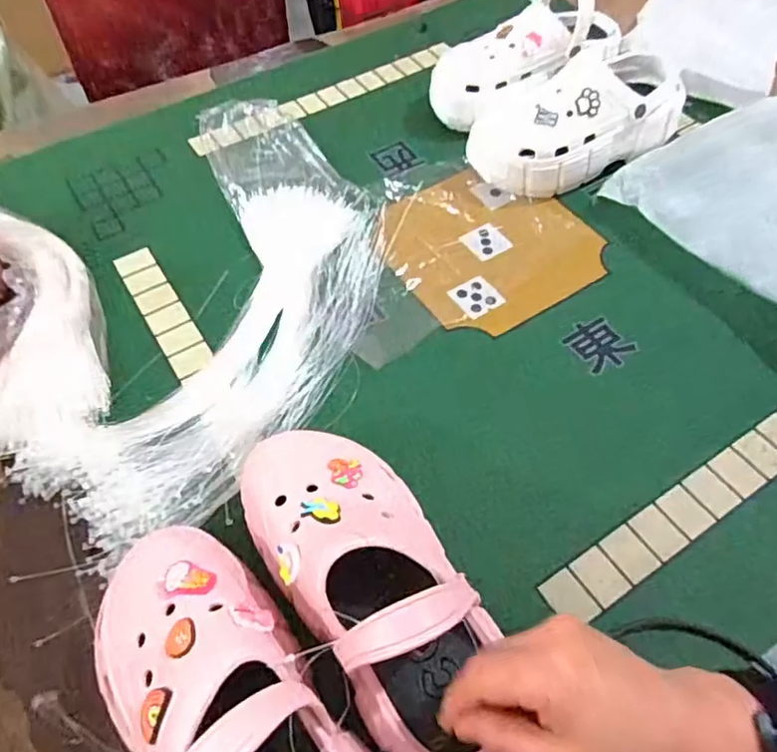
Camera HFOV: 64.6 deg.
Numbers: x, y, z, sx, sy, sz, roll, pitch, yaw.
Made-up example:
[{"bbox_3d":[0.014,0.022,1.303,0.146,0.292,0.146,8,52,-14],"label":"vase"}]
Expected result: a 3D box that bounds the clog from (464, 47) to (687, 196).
[{"bbox_3d":[0.212,-0.296,0.687,0.231,0.086,0.122,-28,60,-18],"label":"clog"}]

